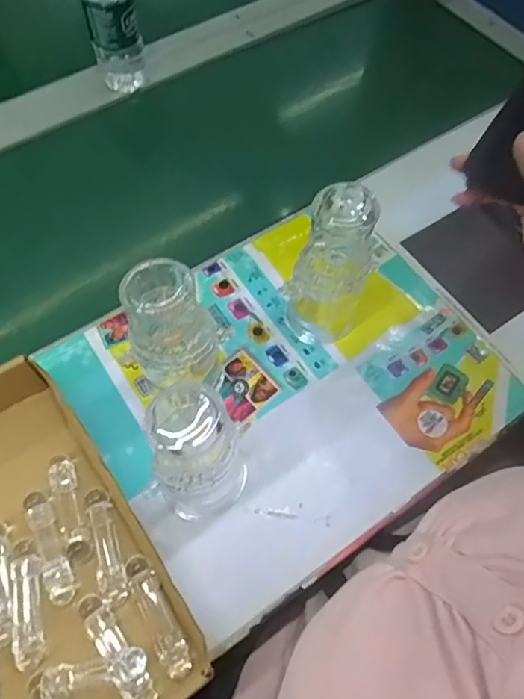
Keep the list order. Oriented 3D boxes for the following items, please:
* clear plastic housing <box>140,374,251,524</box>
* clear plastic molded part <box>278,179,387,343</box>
[{"bbox_3d":[-0.046,0.084,0.411,0.064,0.190,0.053,-9,62,-6],"label":"clear plastic housing"},{"bbox_3d":[0.064,-0.074,0.492,0.071,0.181,0.055,20,63,9],"label":"clear plastic molded part"}]

